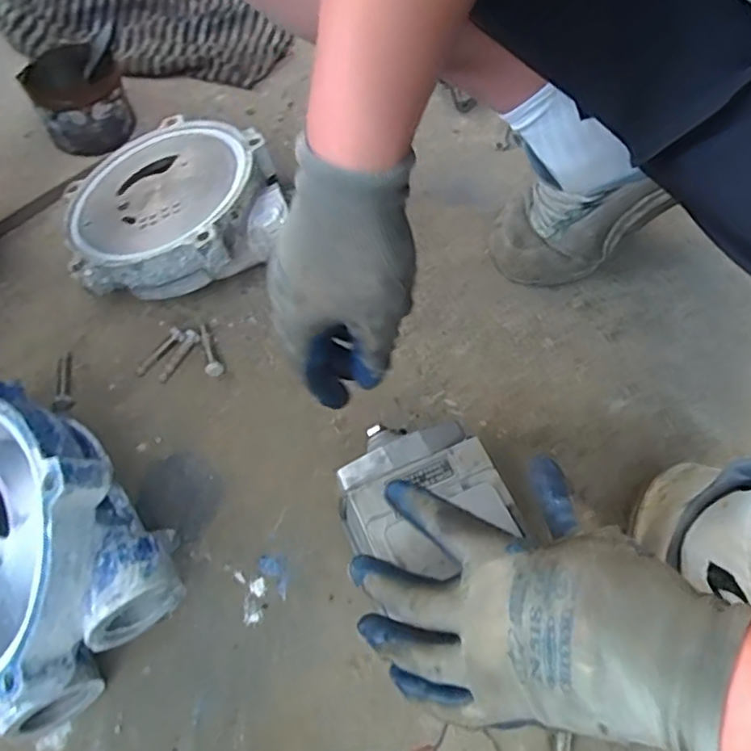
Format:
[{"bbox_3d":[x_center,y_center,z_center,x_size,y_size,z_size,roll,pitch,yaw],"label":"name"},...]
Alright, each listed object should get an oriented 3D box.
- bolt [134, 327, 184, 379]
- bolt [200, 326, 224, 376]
[{"bbox_3d":[-0.207,-0.022,0.586,0.016,0.009,0.058,35,66,16],"label":"bolt"},{"bbox_3d":[-0.162,-0.024,0.592,0.016,0.015,0.059,-19,64,-11],"label":"bolt"}]

